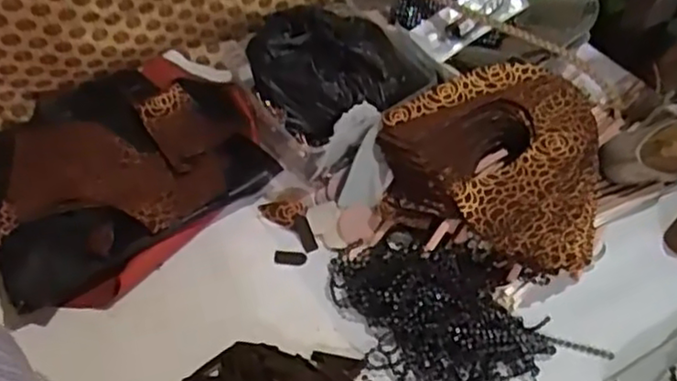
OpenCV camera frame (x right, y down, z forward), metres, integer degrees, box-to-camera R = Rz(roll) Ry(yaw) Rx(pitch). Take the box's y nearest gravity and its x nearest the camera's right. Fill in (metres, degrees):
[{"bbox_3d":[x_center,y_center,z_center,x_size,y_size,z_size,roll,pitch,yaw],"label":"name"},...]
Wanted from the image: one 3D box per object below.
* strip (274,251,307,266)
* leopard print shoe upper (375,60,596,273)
[{"bbox_3d":[-0.042,0.058,0.573,0.028,0.004,0.013,3,49,1],"label":"strip"},{"bbox_3d":[0.145,-0.033,0.578,0.199,0.056,0.177,29,54,21],"label":"leopard print shoe upper"}]

